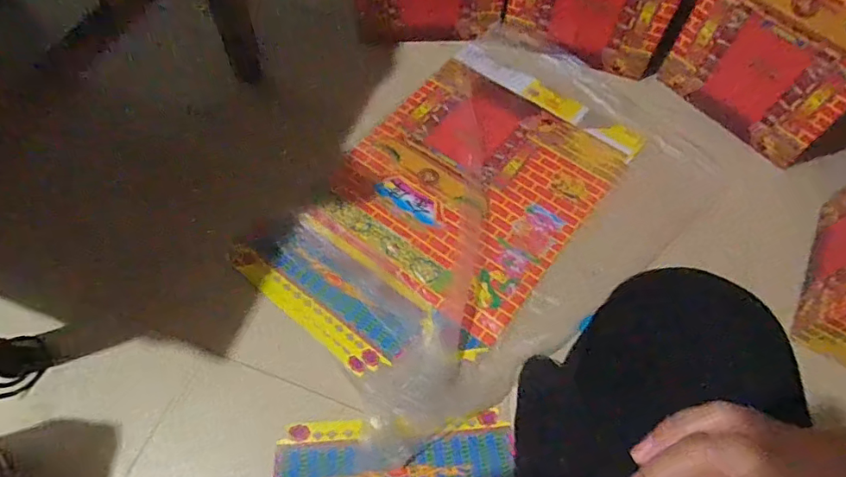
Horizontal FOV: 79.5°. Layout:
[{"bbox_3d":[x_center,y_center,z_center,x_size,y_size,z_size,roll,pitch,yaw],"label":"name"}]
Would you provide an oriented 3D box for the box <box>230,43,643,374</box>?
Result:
[{"bbox_3d":[0.059,-0.091,0.953,0.433,0.015,0.716,35,65,17],"label":"box"}]

